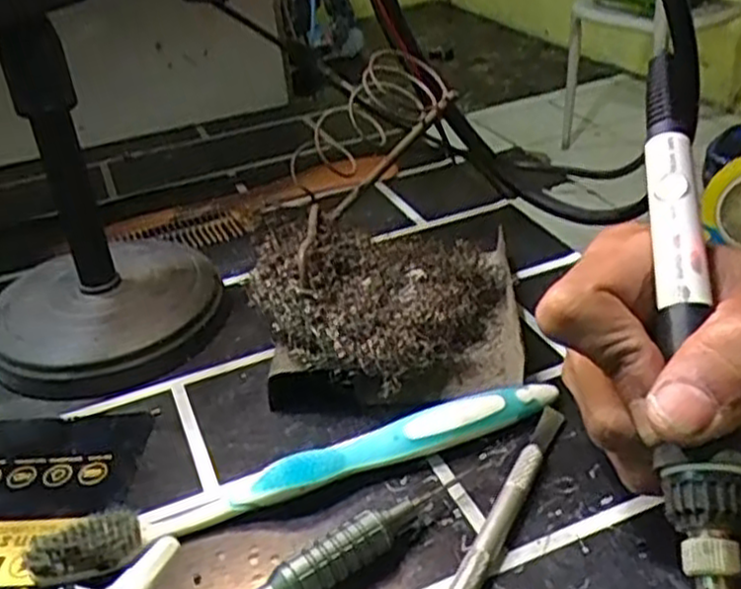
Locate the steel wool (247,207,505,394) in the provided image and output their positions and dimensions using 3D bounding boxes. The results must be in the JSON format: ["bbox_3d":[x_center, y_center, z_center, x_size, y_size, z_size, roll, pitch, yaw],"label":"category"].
[{"bbox_3d":[0.005,-0.009,0.334,0.083,0.042,0.120,12,37,29],"label":"steel wool"}]

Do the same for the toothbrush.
[{"bbox_3d":[-0.019,0.057,0.270,0.183,0.018,0.016,-17,33,-15],"label":"toothbrush"}]

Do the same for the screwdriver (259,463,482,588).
[{"bbox_3d":[-0.010,0.080,0.236,0.110,0.017,0.015,-26,36,-27],"label":"screwdriver"}]

